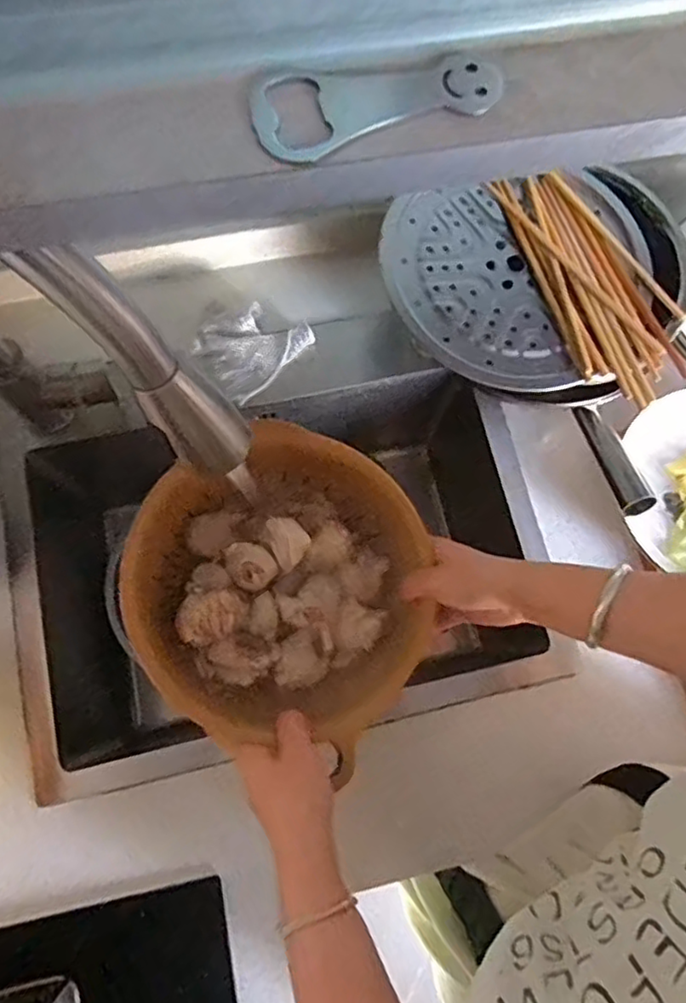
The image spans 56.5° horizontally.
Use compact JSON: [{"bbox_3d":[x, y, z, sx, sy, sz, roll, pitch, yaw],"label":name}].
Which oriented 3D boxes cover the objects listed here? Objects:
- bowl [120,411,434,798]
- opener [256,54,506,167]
[{"bbox_3d":[-0.047,0.063,0.506,0.244,0.079,0.227,0,75,-2],"label":"bowl"},{"bbox_3d":[0.010,-0.126,0.199,0.078,0.004,0.028,-21,77,-7],"label":"opener"}]

